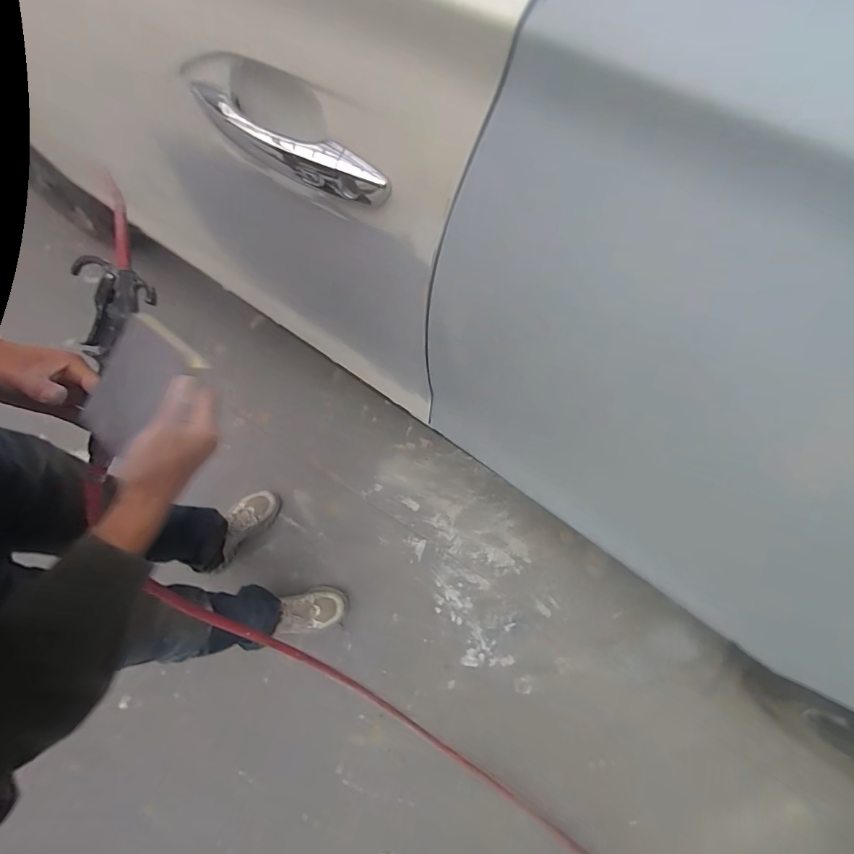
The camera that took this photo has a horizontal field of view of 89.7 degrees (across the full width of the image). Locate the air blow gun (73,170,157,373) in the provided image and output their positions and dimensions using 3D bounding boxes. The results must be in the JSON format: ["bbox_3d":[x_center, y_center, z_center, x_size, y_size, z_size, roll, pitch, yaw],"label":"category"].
[{"bbox_3d":[-0.316,-0.152,0.432,0.068,0.028,0.176,9,100,4],"label":"air blow gun"}]

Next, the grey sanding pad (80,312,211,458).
[{"bbox_3d":[-0.269,-0.037,0.396,0.099,0.009,0.118,37,95,20],"label":"grey sanding pad"}]

